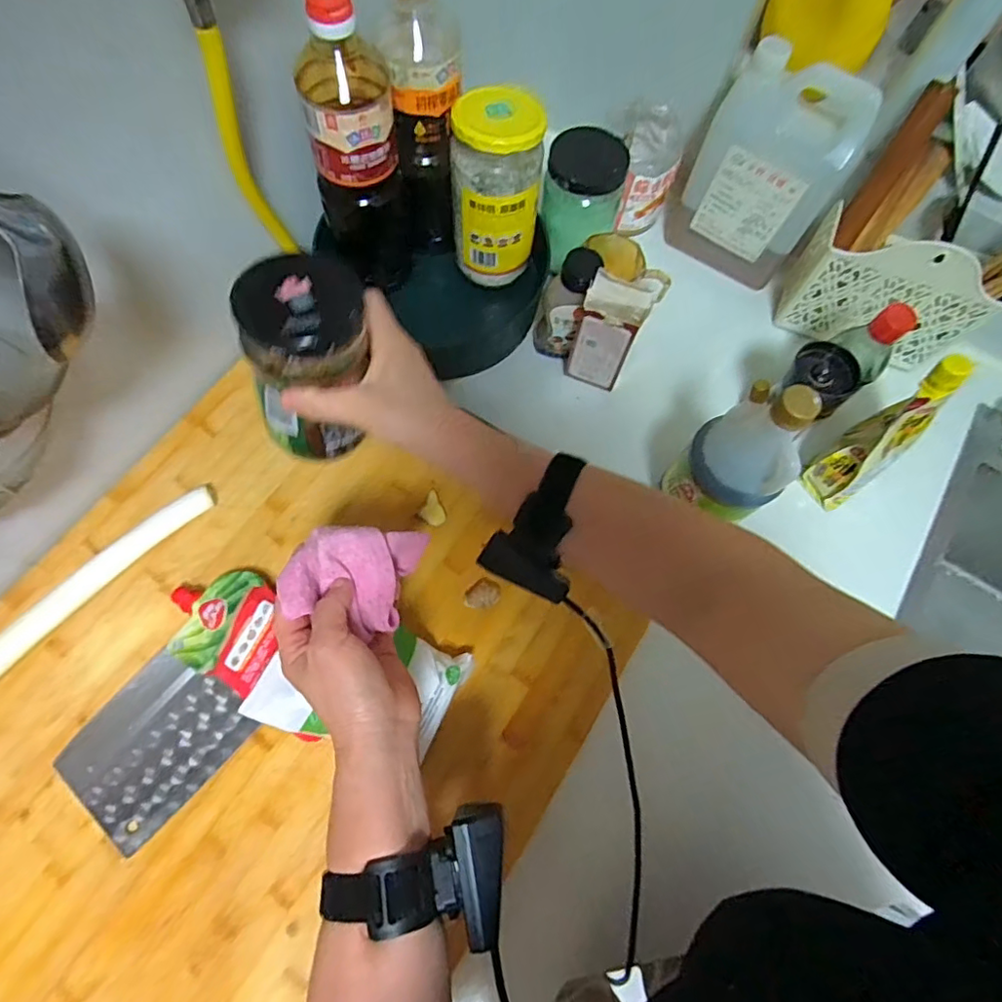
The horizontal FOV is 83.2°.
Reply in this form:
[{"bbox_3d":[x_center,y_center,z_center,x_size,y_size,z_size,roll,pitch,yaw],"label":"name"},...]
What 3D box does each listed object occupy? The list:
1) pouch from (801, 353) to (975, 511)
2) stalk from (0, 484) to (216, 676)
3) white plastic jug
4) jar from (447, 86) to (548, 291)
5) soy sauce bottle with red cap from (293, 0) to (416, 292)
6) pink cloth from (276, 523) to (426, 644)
[{"bbox_3d":[0.369,-0.057,0.542,0.069,0.188,0.050,-39,77,-15],"label":"pouch"},{"bbox_3d":[-0.379,0.077,0.506,0.038,0.018,0.267,42,75,12],"label":"stalk"},{"bbox_3d":[0.286,-0.351,0.619,0.158,0.210,0.063,34,72,8],"label":"white plastic jug"},{"bbox_3d":[-0.003,-0.306,0.566,0.084,0.169,0.081,1,70,-3],"label":"jar"},{"bbox_3d":[-0.125,-0.306,0.516,0.085,0.262,0.094,-8,71,-4],"label":"soy sauce bottle with red cap"},{"bbox_3d":[-0.105,0.050,0.403,0.078,0.050,0.080,13,71,3],"label":"pink cloth"}]

